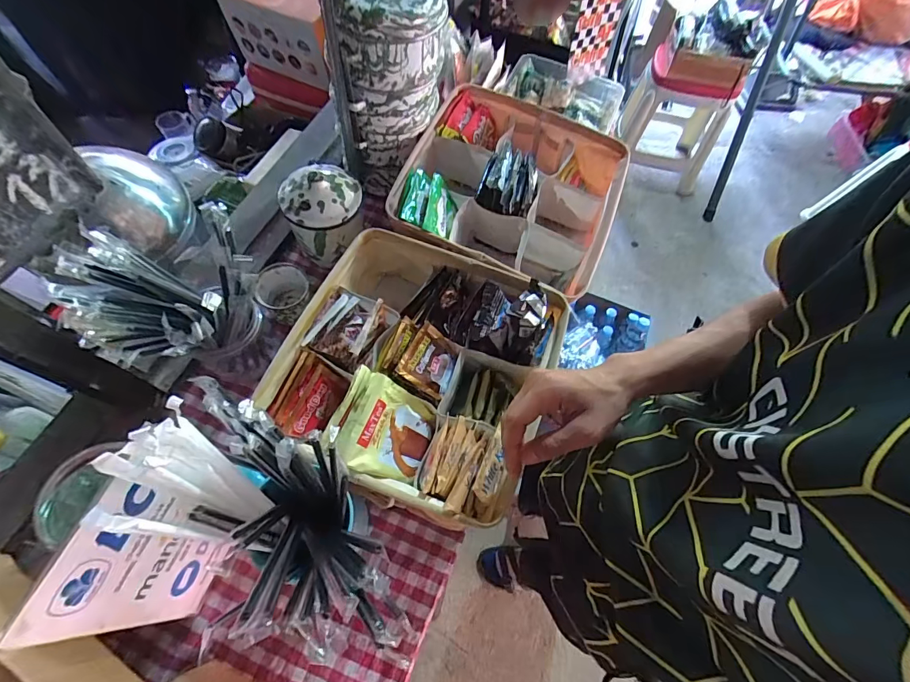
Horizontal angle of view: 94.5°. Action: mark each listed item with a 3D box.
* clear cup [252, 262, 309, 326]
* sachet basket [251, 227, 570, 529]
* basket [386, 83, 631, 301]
[{"bbox_3d":[-0.227,-0.059,0.570,0.067,0.058,0.066,1,64,-2],"label":"clear cup"},{"bbox_3d":[-0.042,0.029,0.502,0.274,0.109,0.287,20,65,8],"label":"sachet basket"},{"bbox_3d":[0.079,-0.207,0.631,0.282,0.133,0.285,21,65,8],"label":"basket"}]

